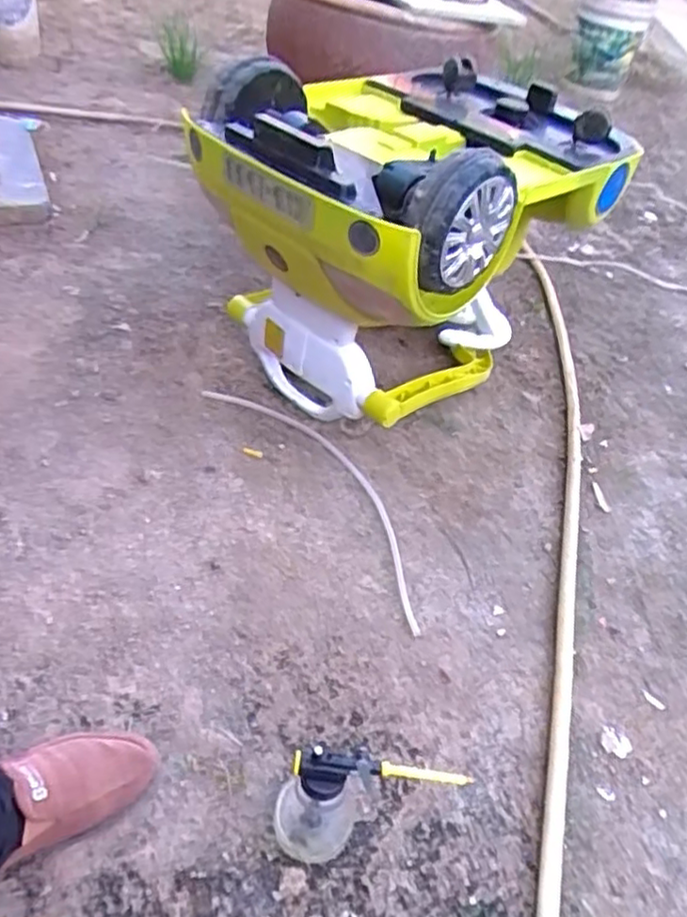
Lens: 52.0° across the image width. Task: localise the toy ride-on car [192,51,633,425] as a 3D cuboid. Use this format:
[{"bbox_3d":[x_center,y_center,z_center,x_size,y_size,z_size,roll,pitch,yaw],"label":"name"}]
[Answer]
[{"bbox_3d":[0.105,-0.340,1.093,0.519,0.476,0.413,-28,55,-34],"label":"toy ride-on car"}]

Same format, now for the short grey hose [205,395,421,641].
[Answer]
[{"bbox_3d":[-0.022,0.042,1.095,0.126,0.009,0.577,-26,61,-33],"label":"short grey hose"}]

